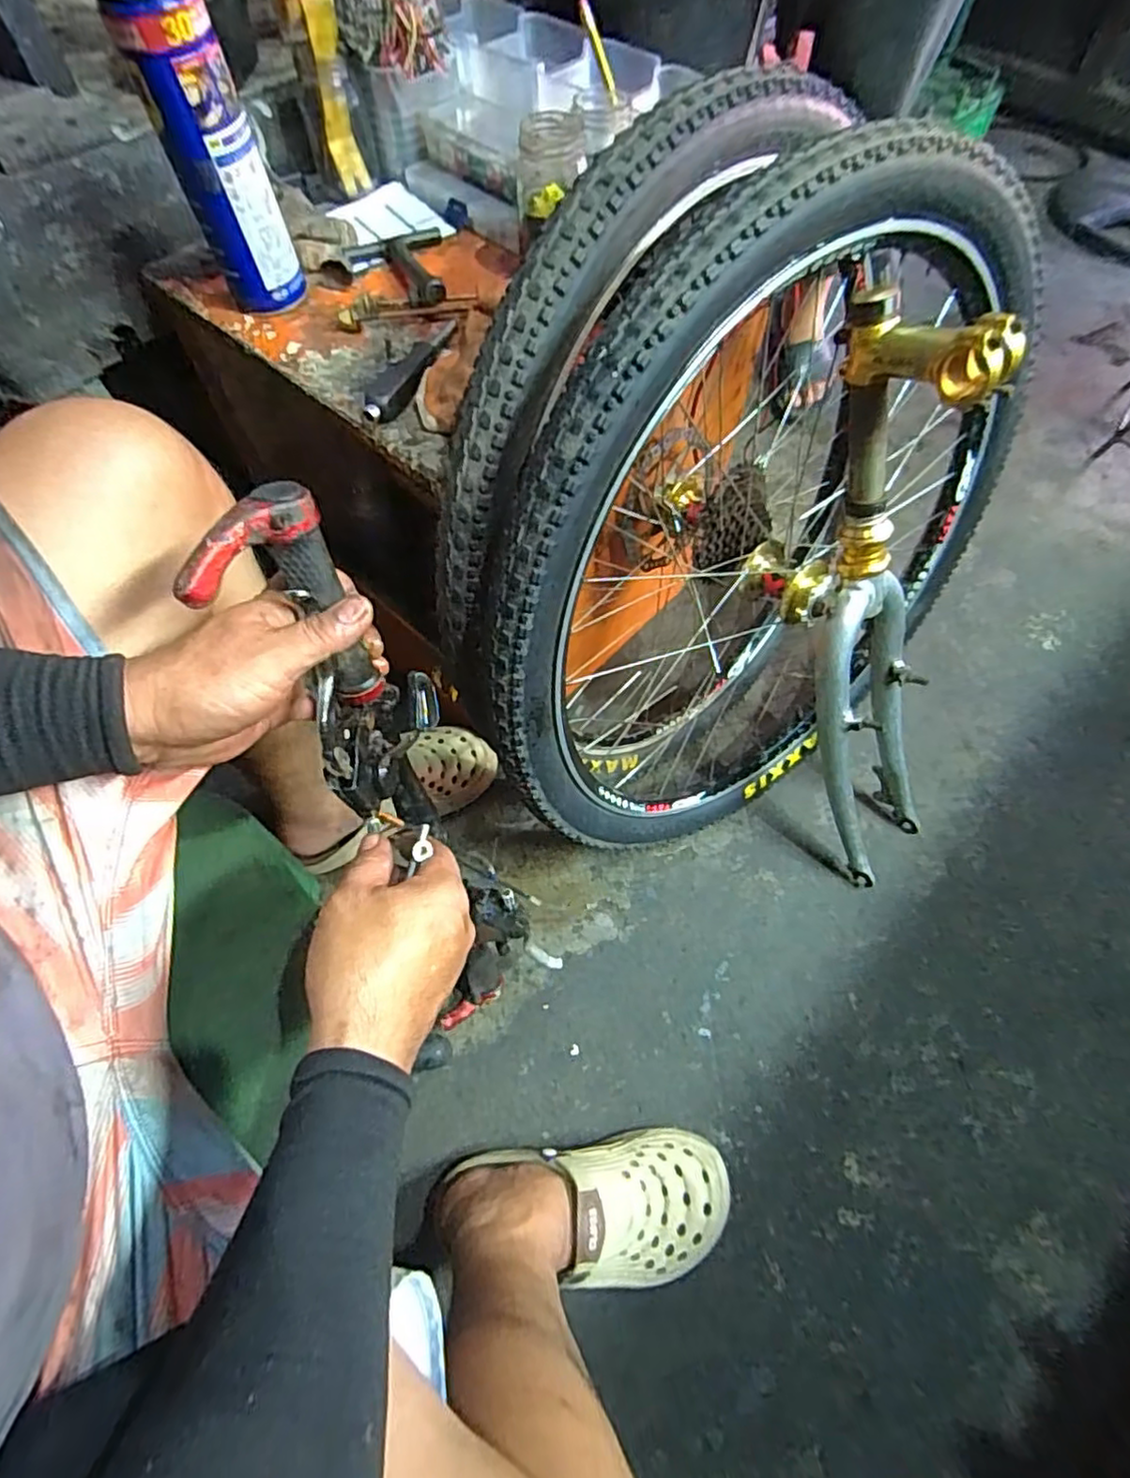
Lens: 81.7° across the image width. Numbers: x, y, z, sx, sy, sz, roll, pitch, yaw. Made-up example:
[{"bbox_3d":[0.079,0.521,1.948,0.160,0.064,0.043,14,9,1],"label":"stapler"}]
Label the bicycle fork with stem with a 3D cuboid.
[{"bbox_3d":[0.320,-0.077,0.658,0.126,0.640,0.118,-36,44,-16],"label":"bicycle fork with stem"}]

